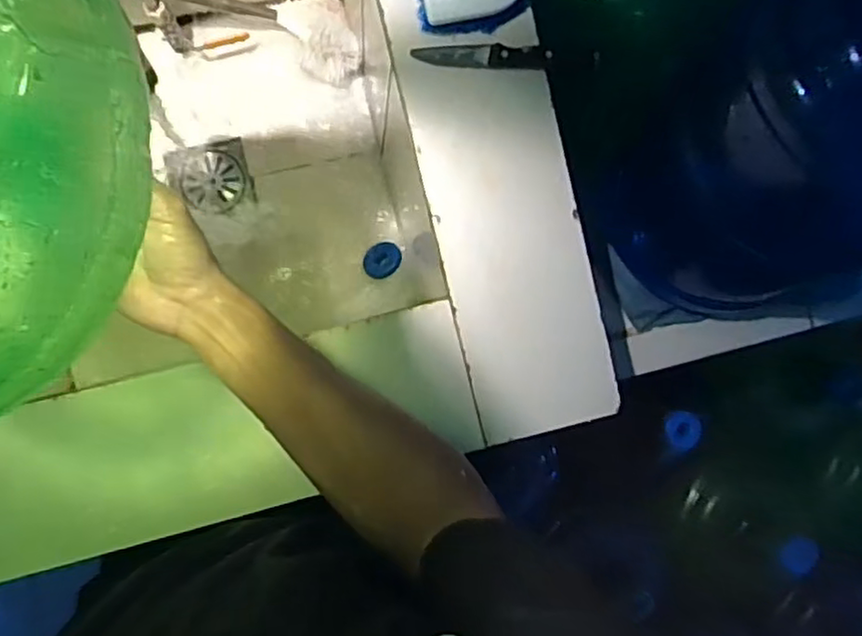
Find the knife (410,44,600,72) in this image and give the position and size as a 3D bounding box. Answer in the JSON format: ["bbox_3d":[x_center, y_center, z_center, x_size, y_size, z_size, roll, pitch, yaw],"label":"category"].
[{"bbox_3d":[0.068,-0.233,0.590,0.162,0.013,0.020,1,90,-6],"label":"knife"}]

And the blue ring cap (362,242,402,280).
[{"bbox_3d":[-0.068,-0.082,0.928,0.058,0.015,0.049,-10,78,21],"label":"blue ring cap"}]

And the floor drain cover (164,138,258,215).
[{"bbox_3d":[-0.310,-0.195,0.930,0.108,0.007,0.097,-15,90,-8],"label":"floor drain cover"}]

